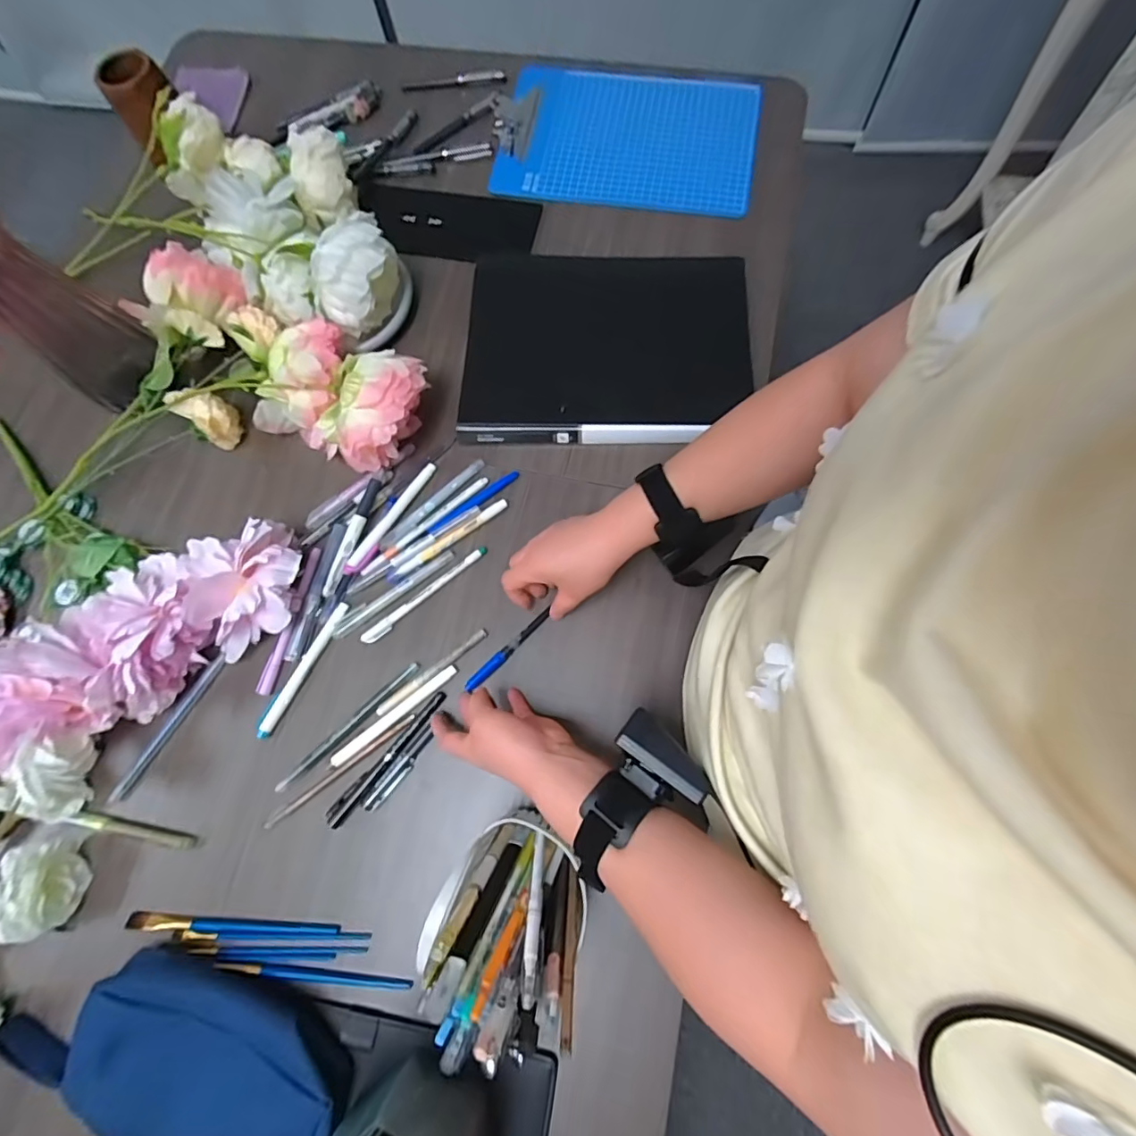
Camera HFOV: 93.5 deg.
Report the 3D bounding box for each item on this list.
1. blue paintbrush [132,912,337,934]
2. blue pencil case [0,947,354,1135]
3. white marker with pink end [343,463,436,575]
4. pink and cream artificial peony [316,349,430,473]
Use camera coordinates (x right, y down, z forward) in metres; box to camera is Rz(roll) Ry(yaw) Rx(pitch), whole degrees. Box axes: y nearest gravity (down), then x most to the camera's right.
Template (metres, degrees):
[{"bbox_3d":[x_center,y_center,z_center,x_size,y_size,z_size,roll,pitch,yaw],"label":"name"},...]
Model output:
[{"bbox_3d":[-0.282,0.298,0.449,0.179,0.004,0.012,0,74,2],"label":"blue paintbrush"},{"bbox_3d":[-0.302,0.377,0.402,0.271,0.046,0.122,13,75,5],"label":"blue pencil case"},{"bbox_3d":[-0.178,-0.051,0.538,0.017,0.009,0.137,28,77,9],"label":"white marker with pink end"},{"bbox_3d":[-0.187,-0.157,0.530,0.087,0.081,0.114,36,78,11],"label":"pink and cream artificial peony"}]

